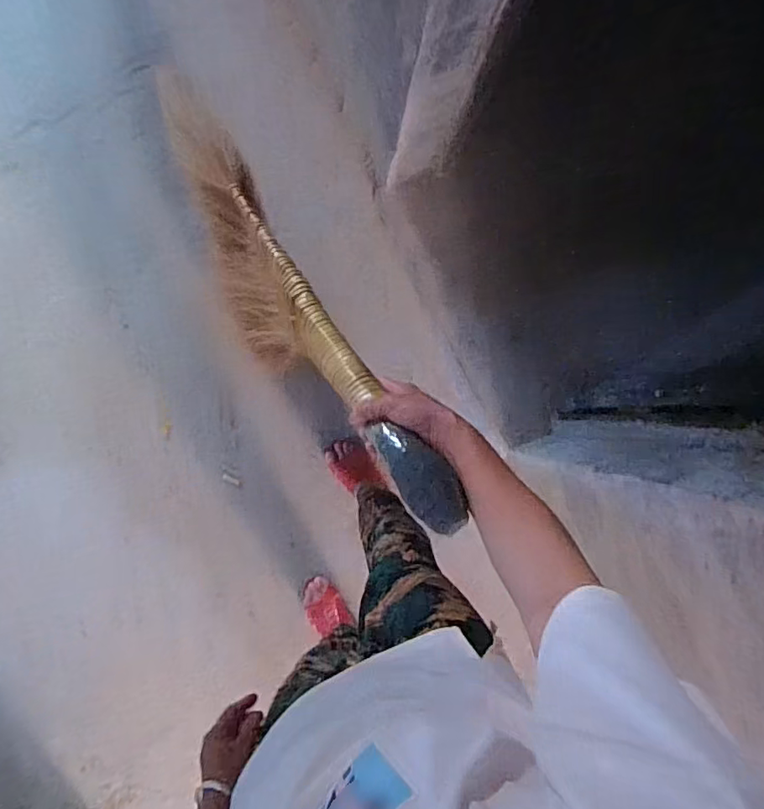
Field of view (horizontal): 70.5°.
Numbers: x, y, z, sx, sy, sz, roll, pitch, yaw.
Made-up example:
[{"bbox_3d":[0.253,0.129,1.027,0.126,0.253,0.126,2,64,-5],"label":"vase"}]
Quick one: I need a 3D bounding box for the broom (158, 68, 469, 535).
[{"bbox_3d":[-0.159,-0.180,0.801,0.155,0.229,0.849,-35,57,-1],"label":"broom"}]

